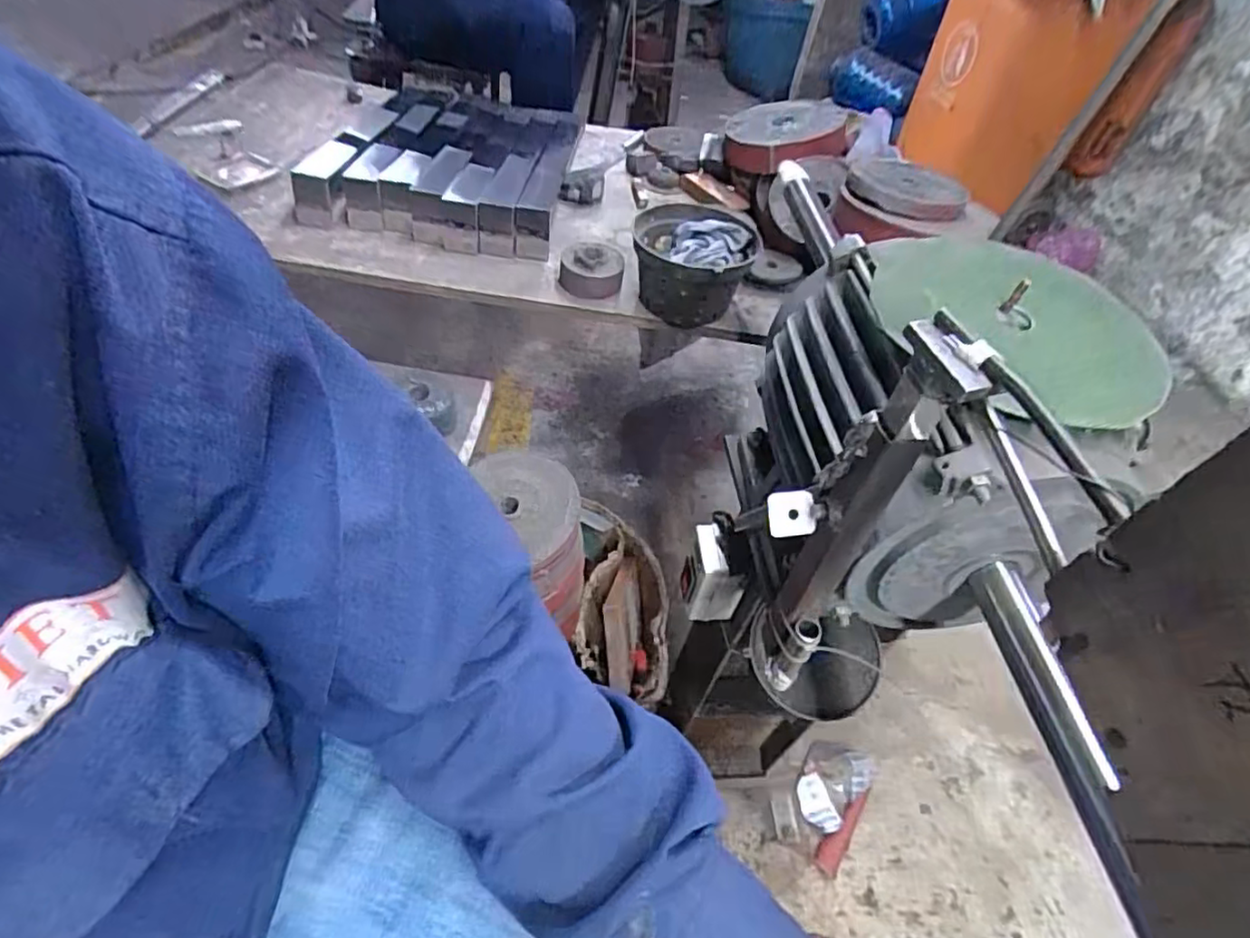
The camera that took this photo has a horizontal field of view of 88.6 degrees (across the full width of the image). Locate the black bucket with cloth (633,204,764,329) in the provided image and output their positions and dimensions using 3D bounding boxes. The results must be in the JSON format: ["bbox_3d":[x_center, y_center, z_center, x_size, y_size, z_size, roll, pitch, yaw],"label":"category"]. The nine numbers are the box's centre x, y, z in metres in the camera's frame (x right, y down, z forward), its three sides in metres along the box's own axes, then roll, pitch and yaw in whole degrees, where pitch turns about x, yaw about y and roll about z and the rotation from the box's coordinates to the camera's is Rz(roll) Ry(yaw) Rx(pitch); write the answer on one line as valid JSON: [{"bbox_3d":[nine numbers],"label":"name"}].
[{"bbox_3d":[0.099,-0.291,0.933,0.174,0.103,0.175,4,49,-5],"label":"black bucket with cloth"}]

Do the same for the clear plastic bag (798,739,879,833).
[{"bbox_3d":[0.373,0.561,1.157,0.165,0.030,0.110,-35,60,-29],"label":"clear plastic bag"}]

